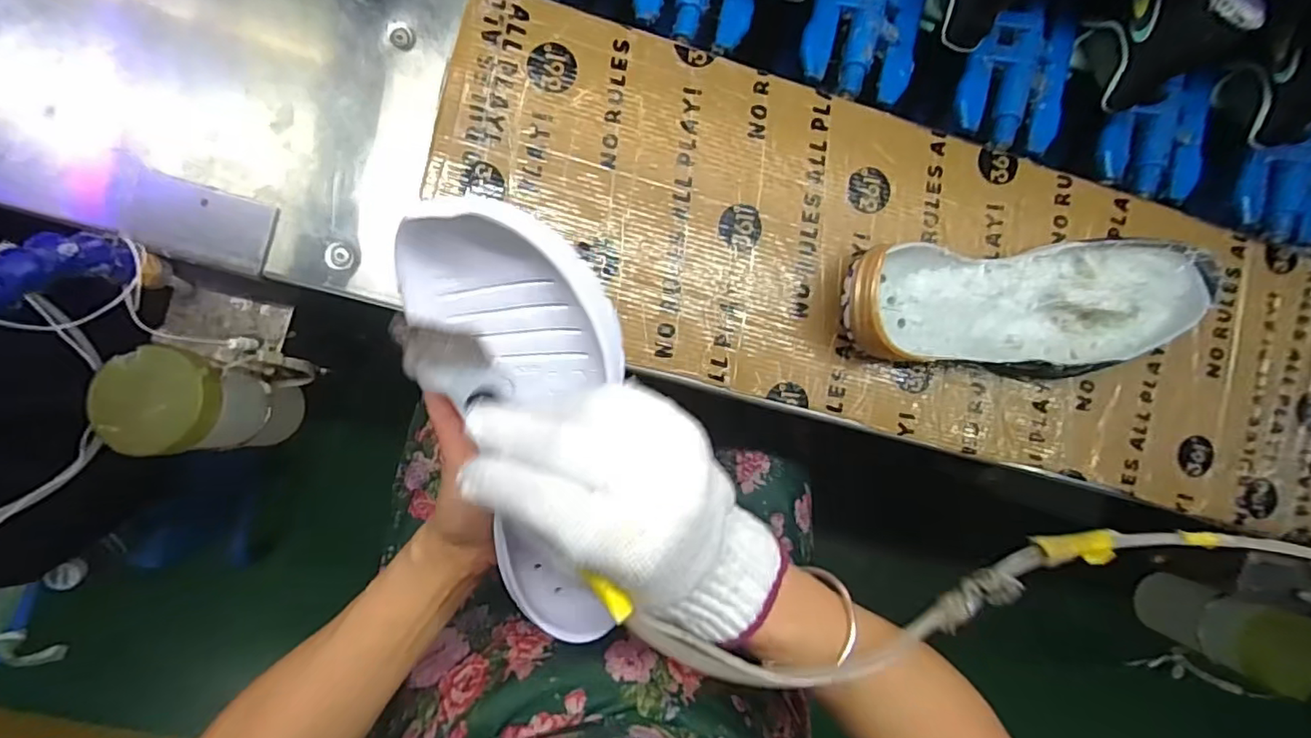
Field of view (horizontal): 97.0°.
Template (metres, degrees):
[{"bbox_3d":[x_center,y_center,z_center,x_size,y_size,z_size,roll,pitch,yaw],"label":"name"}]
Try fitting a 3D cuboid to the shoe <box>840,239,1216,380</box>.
[{"bbox_3d":[0.253,-0.041,0.416,0.252,0.064,0.092,-3,93,-6],"label":"shoe"}]

